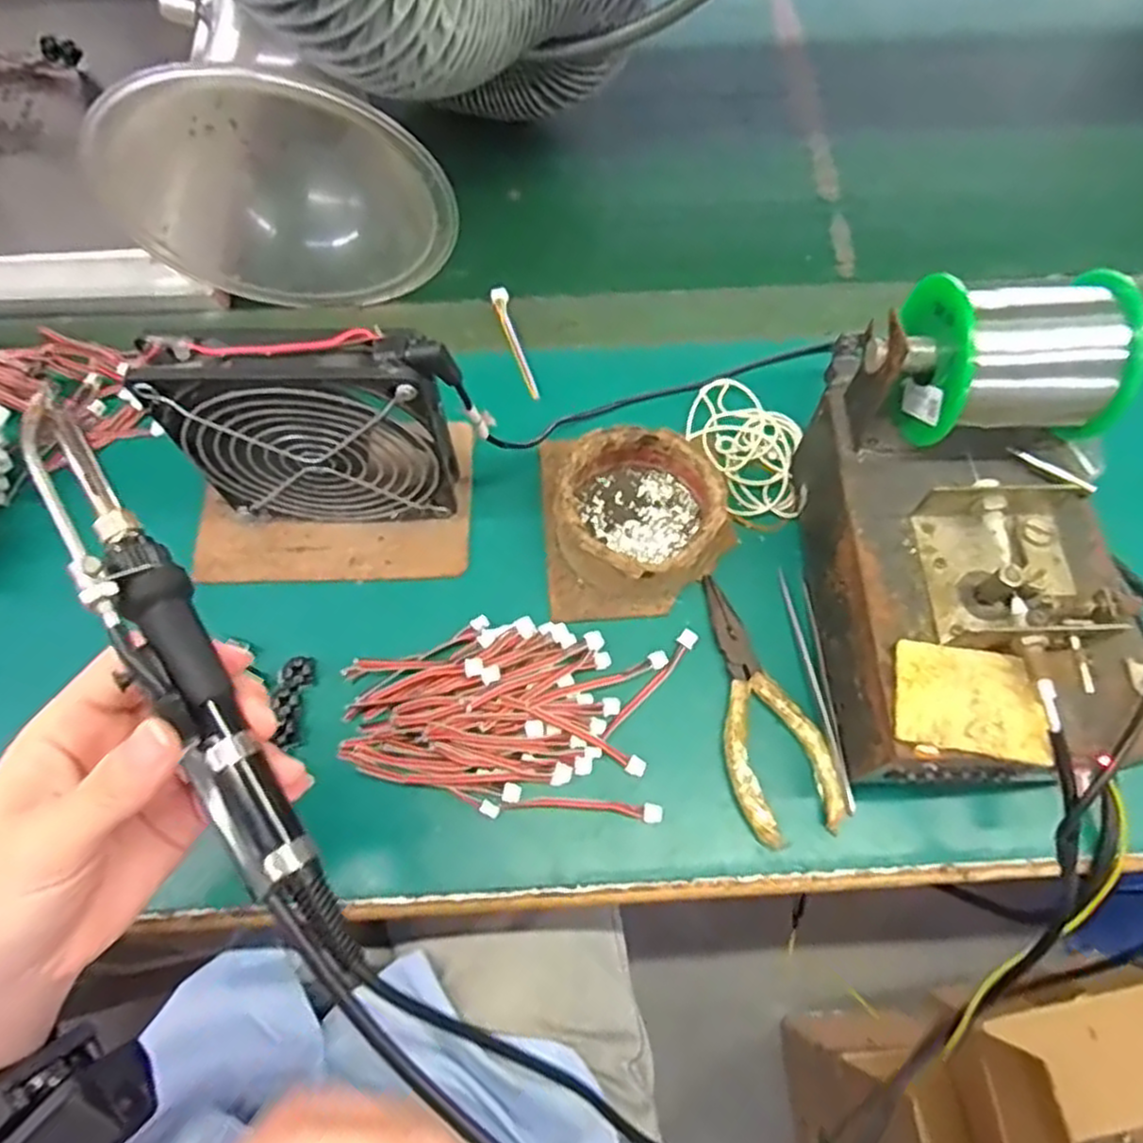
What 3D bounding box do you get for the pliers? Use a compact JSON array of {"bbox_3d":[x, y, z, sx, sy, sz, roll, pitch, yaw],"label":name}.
[{"bbox_3d":[0.091,0.063,0.363,0.047,0.008,0.130,-11,68,-5],"label":"pliers"}]

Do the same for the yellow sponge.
[{"bbox_3d":[0.157,0.051,0.294,0.055,0.004,0.043,9,68,4],"label":"yellow sponge"}]

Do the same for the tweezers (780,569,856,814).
[{"bbox_3d":[0.123,0.054,0.364,0.012,0.012,0.120,-6,68,-3],"label":"tweezers"}]

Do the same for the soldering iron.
[{"bbox_3d":[-0.119,0.033,0.231,0.021,0.024,0.206,-31,83,-11],"label":"soldering iron"}]

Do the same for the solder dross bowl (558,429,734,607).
[{"bbox_3d":[0.035,-0.030,0.387,0.081,0.042,0.082,0,68,0],"label":"solder dross bowl"}]

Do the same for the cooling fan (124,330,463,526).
[{"bbox_3d":[-0.114,-0.061,0.353,0.128,0.129,0.027,2,68,0],"label":"cooling fan"}]

